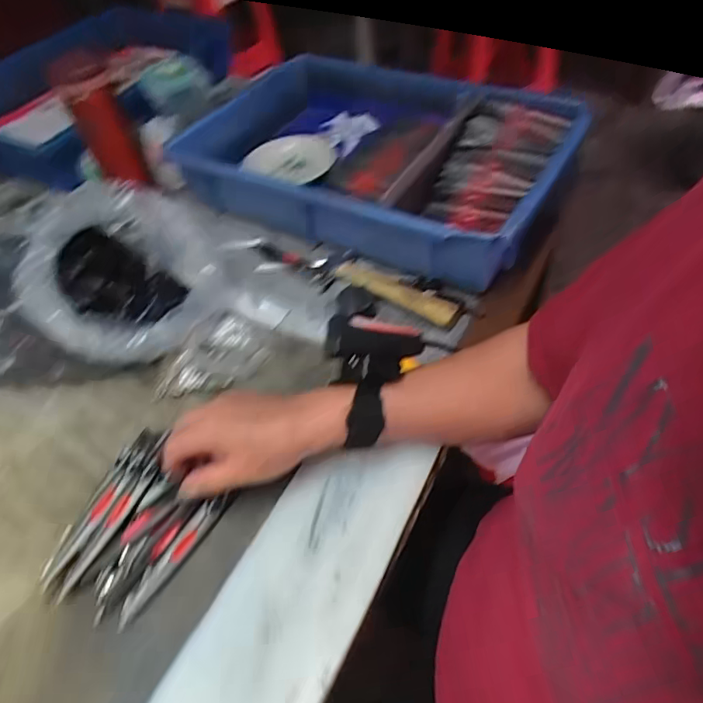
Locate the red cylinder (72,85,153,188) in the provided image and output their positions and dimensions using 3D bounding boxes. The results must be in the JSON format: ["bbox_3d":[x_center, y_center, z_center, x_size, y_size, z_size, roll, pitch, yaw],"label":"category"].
[{"bbox_3d":[-0.296,-0.259,0.637,0.057,0.157,0.056,-30,81,-19],"label":"red cylinder"}]

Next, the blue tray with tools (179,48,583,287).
[{"bbox_3d":[0.031,-0.263,0.674,0.474,0.101,0.361,25,57,23],"label":"blue tray with tools"}]

